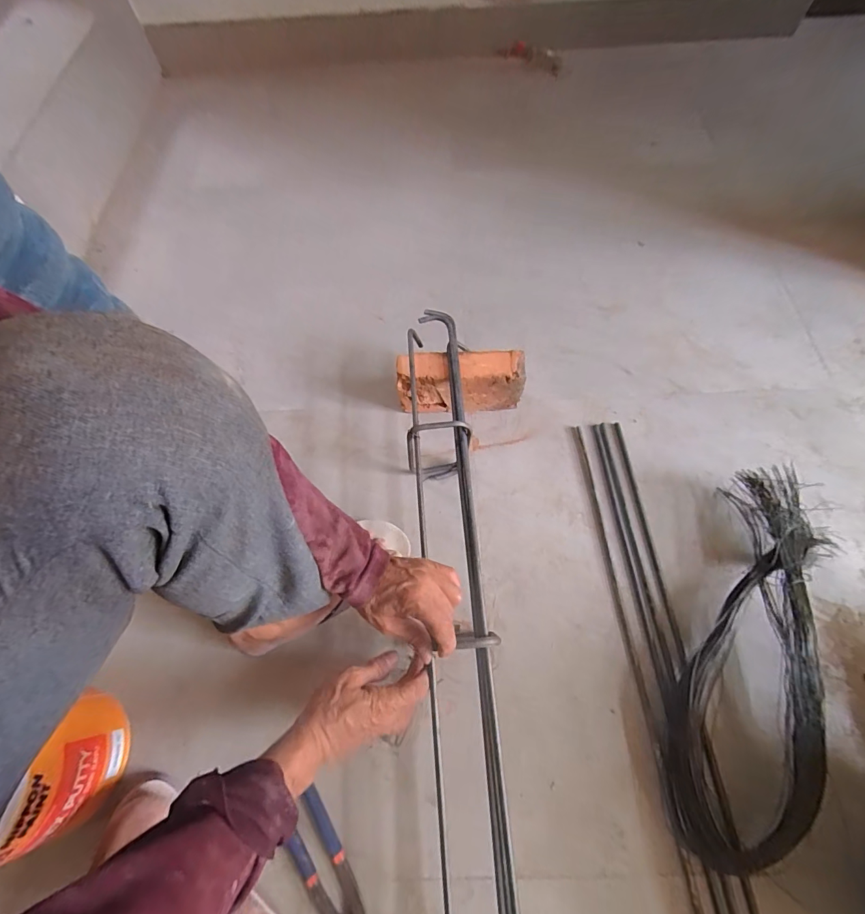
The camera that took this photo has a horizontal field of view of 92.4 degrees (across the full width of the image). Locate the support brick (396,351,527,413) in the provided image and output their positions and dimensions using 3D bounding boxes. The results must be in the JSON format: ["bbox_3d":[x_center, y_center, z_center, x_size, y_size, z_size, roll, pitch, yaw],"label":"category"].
[{"bbox_3d":[0.043,-0.114,0.660,0.189,0.107,0.049,-2,64,2],"label":"support brick"}]

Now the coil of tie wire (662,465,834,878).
[{"bbox_3d":[0.387,0.225,0.505,0.138,0.064,0.463,20,67,12],"label":"coil of tie wire"}]

